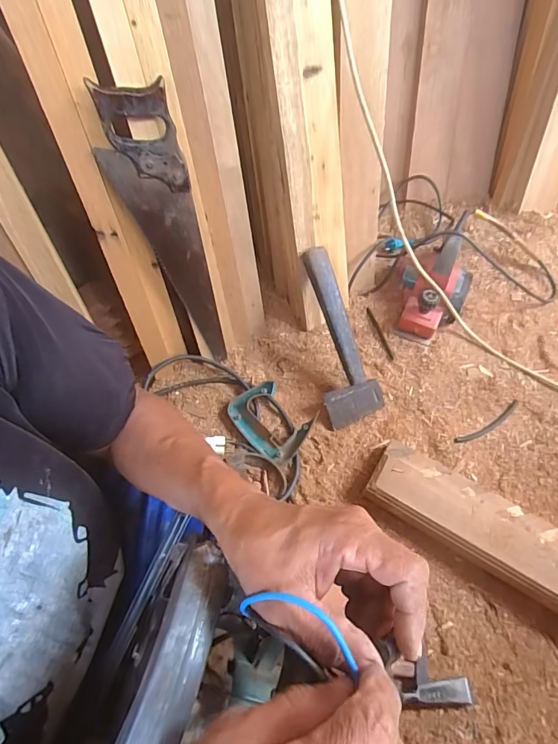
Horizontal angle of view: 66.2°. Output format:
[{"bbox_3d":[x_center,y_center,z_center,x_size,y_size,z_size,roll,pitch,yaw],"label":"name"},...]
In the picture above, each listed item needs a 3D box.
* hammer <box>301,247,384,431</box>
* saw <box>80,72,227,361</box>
[{"bbox_3d":[0.113,-0.066,0.813,0.113,0.040,0.332,-16,96,-11],"label":"hammer"},{"bbox_3d":[-0.165,-0.188,0.679,0.100,0.462,0.019,-17,50,-7],"label":"saw"}]

